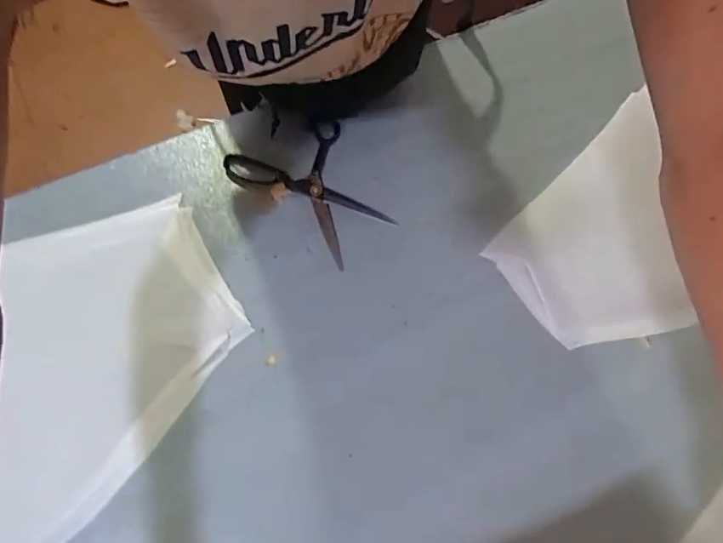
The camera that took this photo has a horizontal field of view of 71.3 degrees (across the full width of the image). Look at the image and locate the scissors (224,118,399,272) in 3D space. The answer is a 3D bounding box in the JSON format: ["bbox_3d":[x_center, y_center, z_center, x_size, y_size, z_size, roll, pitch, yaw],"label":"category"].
[{"bbox_3d":[-0.054,-0.122,0.686,0.163,0.023,0.219,-41,71,-20],"label":"scissors"}]

